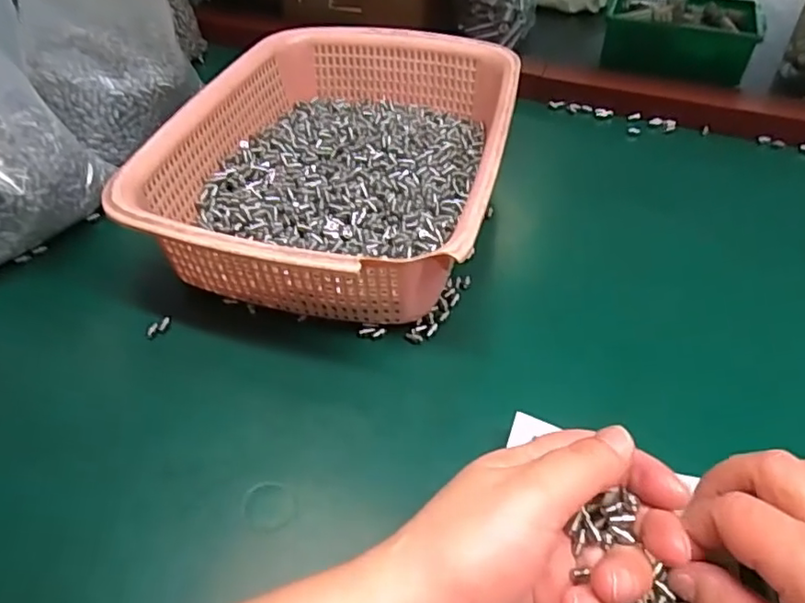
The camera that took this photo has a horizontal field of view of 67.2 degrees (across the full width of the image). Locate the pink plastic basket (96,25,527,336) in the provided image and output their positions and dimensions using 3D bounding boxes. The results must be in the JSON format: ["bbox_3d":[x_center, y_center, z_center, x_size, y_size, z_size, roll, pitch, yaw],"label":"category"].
[{"bbox_3d":[-0.035,-0.101,0.428,0.218,0.077,0.294,9,46,9],"label":"pink plastic basket"}]

